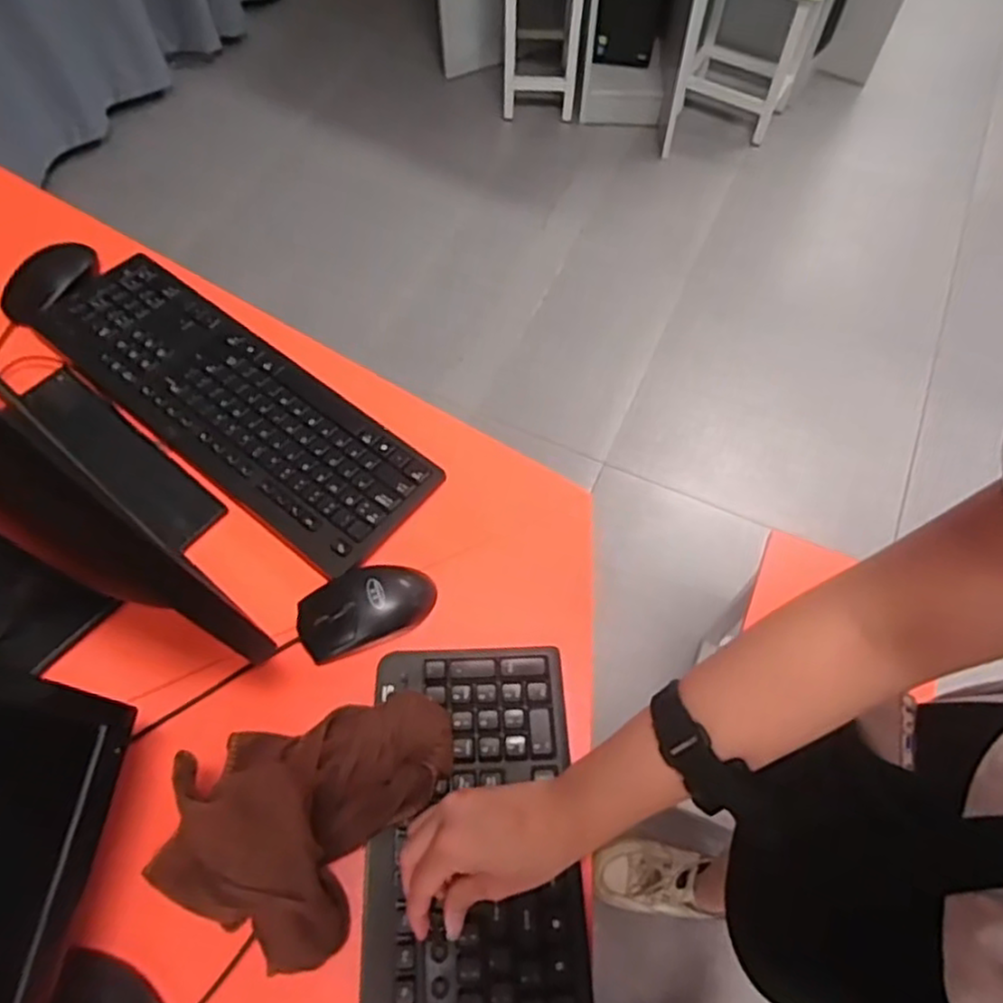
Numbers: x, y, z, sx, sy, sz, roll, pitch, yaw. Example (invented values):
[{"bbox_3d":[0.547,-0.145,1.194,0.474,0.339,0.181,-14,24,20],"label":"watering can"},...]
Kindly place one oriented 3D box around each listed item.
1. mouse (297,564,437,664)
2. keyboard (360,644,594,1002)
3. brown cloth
[{"bbox_3d":[-0.107,0.082,0.553,0.106,0.032,0.062,-12,63,-5],"label":"mouse"},{"bbox_3d":[-0.014,0.309,0.450,0.155,0.023,0.437,3,62,-1],"label":"keyboard"},{"bbox_3d":[-0.132,0.197,0.473,0.138,0.099,0.176,28,65,14],"label":"brown cloth"}]

